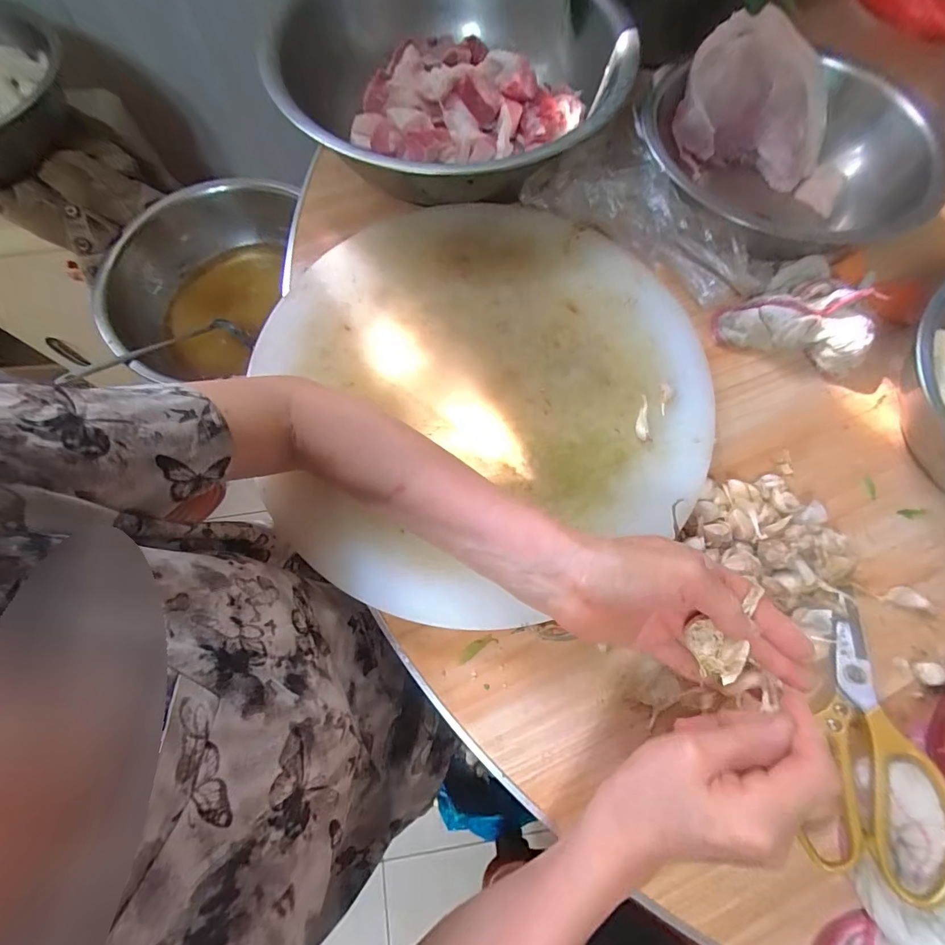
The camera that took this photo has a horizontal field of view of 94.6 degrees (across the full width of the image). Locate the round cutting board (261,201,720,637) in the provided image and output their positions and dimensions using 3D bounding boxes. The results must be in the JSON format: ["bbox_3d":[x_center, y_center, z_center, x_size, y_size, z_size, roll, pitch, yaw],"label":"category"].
[{"bbox_3d":[0.006,-0.079,0.392,0.397,0.022,0.400,0,76,-1],"label":"round cutting board"}]

